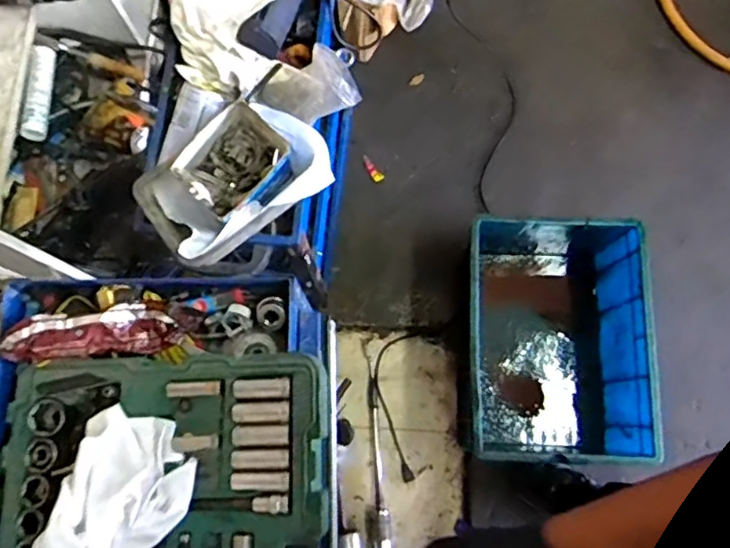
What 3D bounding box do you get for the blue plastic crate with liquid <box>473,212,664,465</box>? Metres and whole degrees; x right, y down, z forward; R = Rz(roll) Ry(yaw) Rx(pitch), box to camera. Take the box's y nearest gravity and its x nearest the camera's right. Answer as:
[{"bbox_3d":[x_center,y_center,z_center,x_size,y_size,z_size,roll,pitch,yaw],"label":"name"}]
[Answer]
[{"bbox_3d":[0.407,0.134,1.336,0.372,0.282,0.530,5,77,2],"label":"blue plastic crate with liquid"}]

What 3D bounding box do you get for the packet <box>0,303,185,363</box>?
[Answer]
[{"bbox_3d":[-0.327,0.069,0.724,0.194,0.022,0.056,-5,76,-15],"label":"packet"}]

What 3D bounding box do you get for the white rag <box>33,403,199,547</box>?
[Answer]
[{"bbox_3d":[-0.258,0.247,0.620,0.130,0.070,0.197,12,77,4],"label":"white rag"}]

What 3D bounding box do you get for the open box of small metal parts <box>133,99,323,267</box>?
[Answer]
[{"bbox_3d":[-0.190,-0.137,0.854,0.251,0.086,0.165,-38,79,-7],"label":"open box of small metal parts"}]

